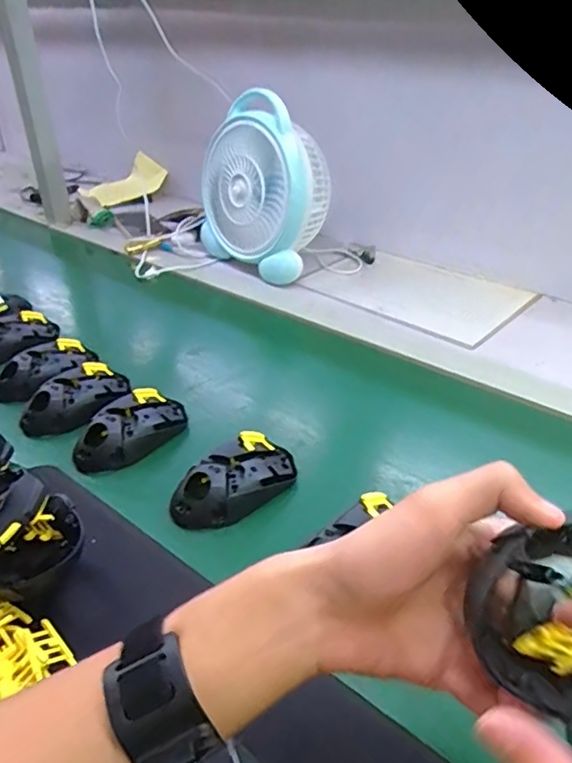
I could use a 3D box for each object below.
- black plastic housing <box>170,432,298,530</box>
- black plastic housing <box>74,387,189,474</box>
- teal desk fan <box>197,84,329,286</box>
[{"bbox_3d":[-0.044,0.084,0.493,0.062,0.033,0.119,26,41,35],"label":"black plastic housing"},{"bbox_3d":[-0.154,0.044,0.554,0.063,0.032,0.115,24,40,33],"label":"black plastic housing"},{"bbox_3d":[-0.034,-0.297,0.884,0.110,0.240,0.216,-25,39,-35],"label":"teal desk fan"}]

